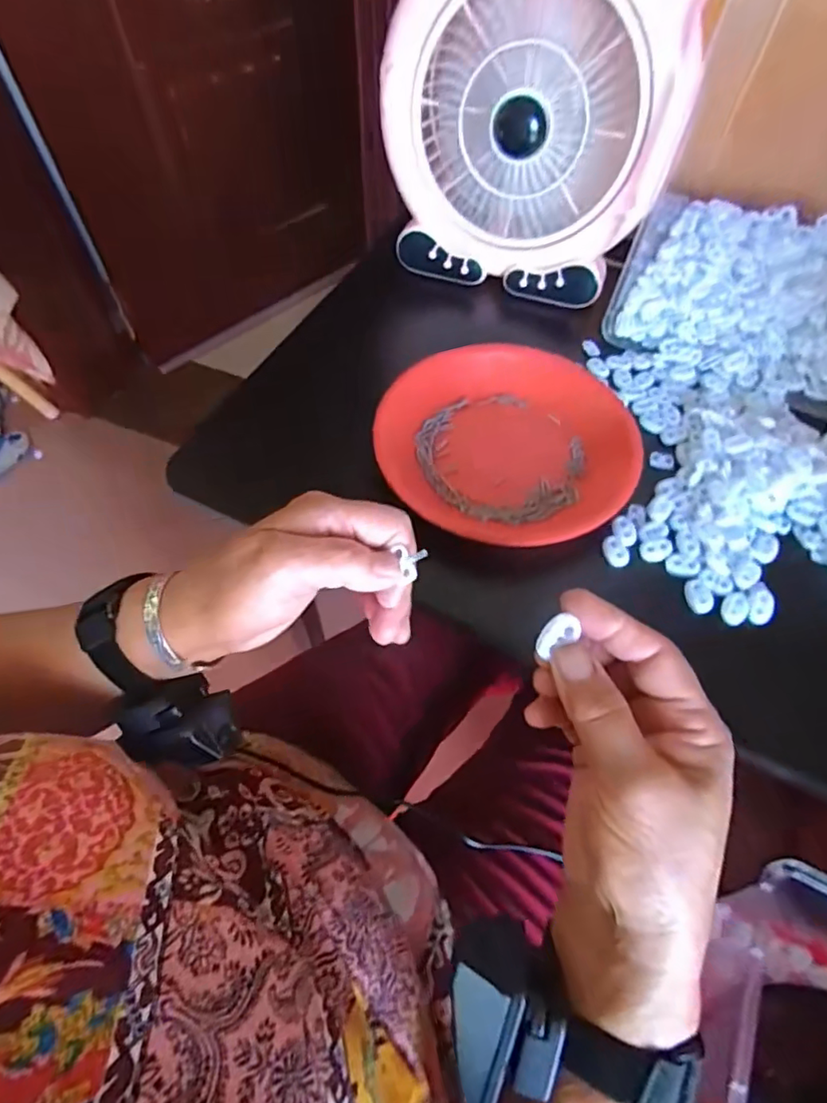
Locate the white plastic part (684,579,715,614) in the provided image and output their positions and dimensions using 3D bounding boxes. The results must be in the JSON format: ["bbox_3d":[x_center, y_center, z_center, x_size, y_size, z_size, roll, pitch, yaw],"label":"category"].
[{"bbox_3d":[0.193,0.030,0.375,0.017,0.007,0.024,-7,62,-6],"label":"white plastic part"}]

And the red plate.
[{"bbox_3d":[0.072,-0.089,0.431,0.186,0.039,0.199,1,62,-2],"label":"red plate"}]

